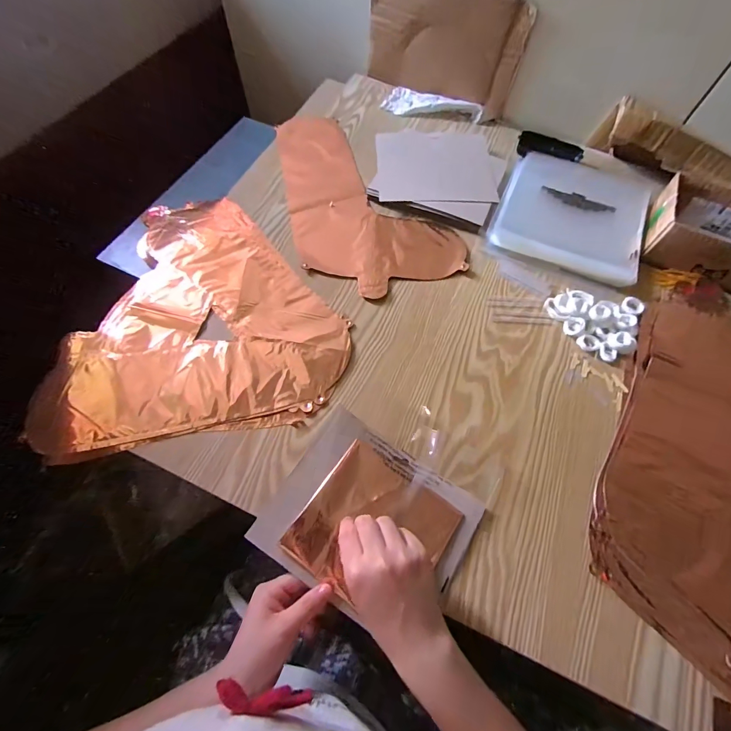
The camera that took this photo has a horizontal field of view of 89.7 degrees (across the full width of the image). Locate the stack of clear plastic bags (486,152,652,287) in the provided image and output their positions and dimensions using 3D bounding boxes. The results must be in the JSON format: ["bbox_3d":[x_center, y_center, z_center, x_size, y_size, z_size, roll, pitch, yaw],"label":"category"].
[{"bbox_3d":[0.327,-0.241,0.582,0.212,0.024,0.229,23,66,10],"label":"stack of clear plastic bags"}]

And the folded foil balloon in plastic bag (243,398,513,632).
[{"bbox_3d":[0.018,0.146,0.398,0.197,0.027,0.210,30,67,13],"label":"folded foil balloon in plastic bag"}]

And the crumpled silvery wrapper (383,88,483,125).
[{"bbox_3d":[0.126,-0.487,0.689,0.180,0.012,0.066,16,65,7],"label":"crumpled silvery wrapper"}]

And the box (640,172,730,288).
[{"bbox_3d":[0.516,-0.189,0.535,0.182,0.056,0.134,26,67,11],"label":"box"}]

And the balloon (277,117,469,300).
[{"bbox_3d":[-0.032,-0.277,0.598,0.218,0.005,0.407,-24,67,-12],"label":"balloon"}]

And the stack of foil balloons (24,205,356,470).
[{"bbox_3d":[-0.226,-0.091,0.502,0.371,0.015,0.380,-8,65,-5],"label":"stack of foil balloons"}]

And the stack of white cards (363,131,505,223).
[{"bbox_3d":[0.118,-0.325,0.606,0.205,0.017,0.192,15,65,6],"label":"stack of white cards"}]

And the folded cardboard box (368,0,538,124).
[{"bbox_3d":[0.137,-0.570,0.646,0.275,0.175,0.046,28,67,12],"label":"folded cardboard box"}]

